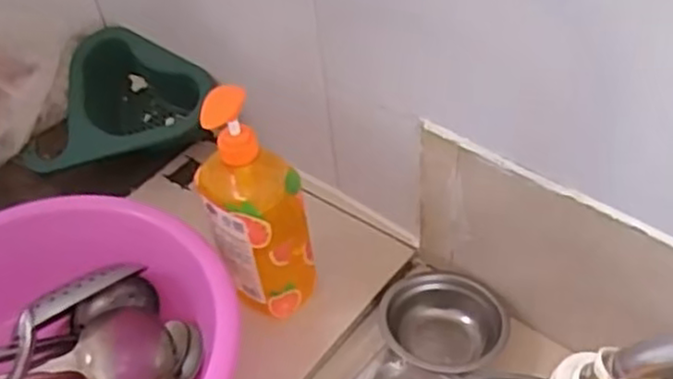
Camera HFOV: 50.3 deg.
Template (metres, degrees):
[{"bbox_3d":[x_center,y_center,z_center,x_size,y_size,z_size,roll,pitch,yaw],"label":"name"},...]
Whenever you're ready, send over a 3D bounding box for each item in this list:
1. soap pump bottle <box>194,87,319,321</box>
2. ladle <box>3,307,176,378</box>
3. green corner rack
[{"bbox_3d":[-0.075,0.017,0.672,0.086,0.239,0.071,-15,46,-8],"label":"soap pump bottle"},{"bbox_3d":[-0.352,0.181,0.622,0.418,0.085,0.078,-8,42,-29],"label":"ladle"},{"bbox_3d":[-0.289,-0.095,0.898,0.177,0.123,0.193,27,54,29],"label":"green corner rack"}]

